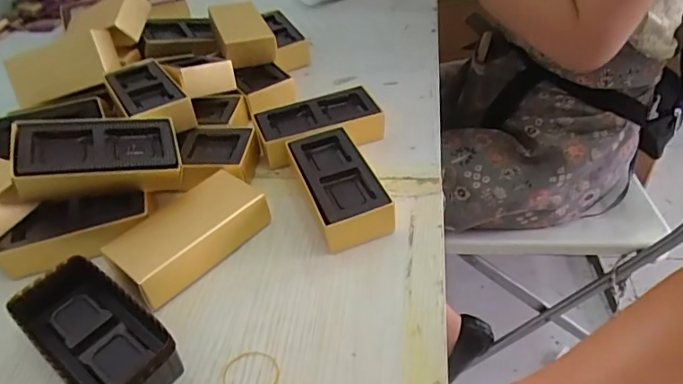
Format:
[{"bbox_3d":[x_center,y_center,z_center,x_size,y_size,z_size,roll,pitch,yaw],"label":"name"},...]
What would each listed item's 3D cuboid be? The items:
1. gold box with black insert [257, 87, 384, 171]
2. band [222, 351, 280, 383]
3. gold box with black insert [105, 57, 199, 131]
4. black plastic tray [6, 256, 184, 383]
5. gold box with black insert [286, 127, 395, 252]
[{"bbox_3d":[-0.020,-0.060,0.476,0.110,0.035,0.057,-18,43,-12],"label":"gold box with black insert"},{"bbox_3d":[-0.057,0.115,0.316,0.036,0.004,0.034,-4,42,4],"label":"band"},{"bbox_3d":[-0.190,-0.093,0.494,0.059,0.037,0.122,-28,46,-22],"label":"gold box with black insert"},{"bbox_3d":[-0.158,0.093,0.328,0.118,0.038,0.061,24,50,30],"label":"black plastic tray"},{"bbox_3d":[-0.002,-0.003,0.415,0.055,0.034,0.118,-17,43,-11],"label":"gold box with black insert"}]

